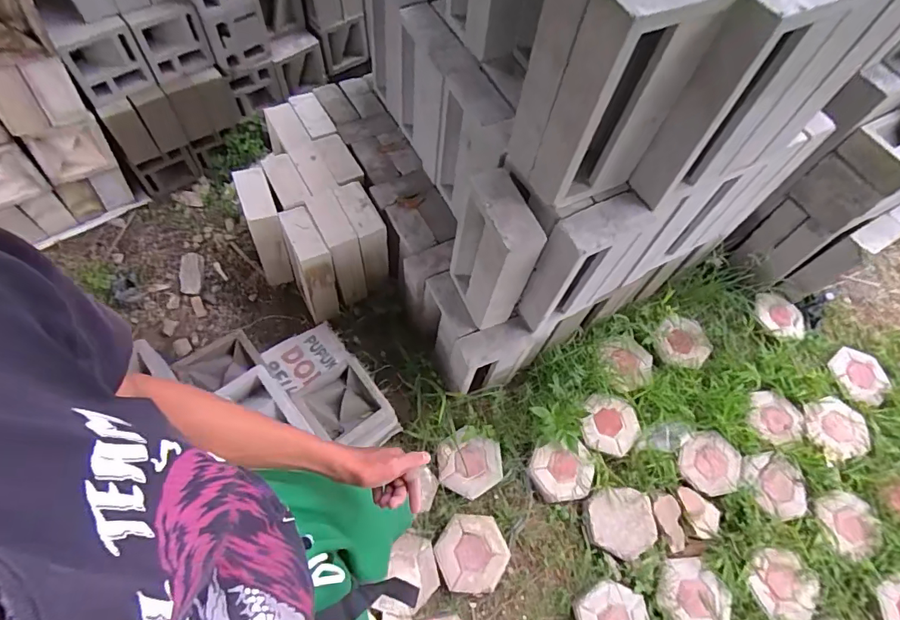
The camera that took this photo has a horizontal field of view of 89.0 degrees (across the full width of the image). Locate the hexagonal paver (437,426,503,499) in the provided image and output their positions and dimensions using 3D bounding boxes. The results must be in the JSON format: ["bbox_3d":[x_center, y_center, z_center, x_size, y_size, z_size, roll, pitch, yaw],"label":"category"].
[{"bbox_3d":[0.060,0.478,1.427,0.198,0.050,0.180,23,66,12],"label":"hexagonal paver"}]

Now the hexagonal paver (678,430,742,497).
[{"bbox_3d":[0.840,0.491,1.468,0.194,0.029,0.189,-30,67,-13],"label":"hexagonal paver"}]

